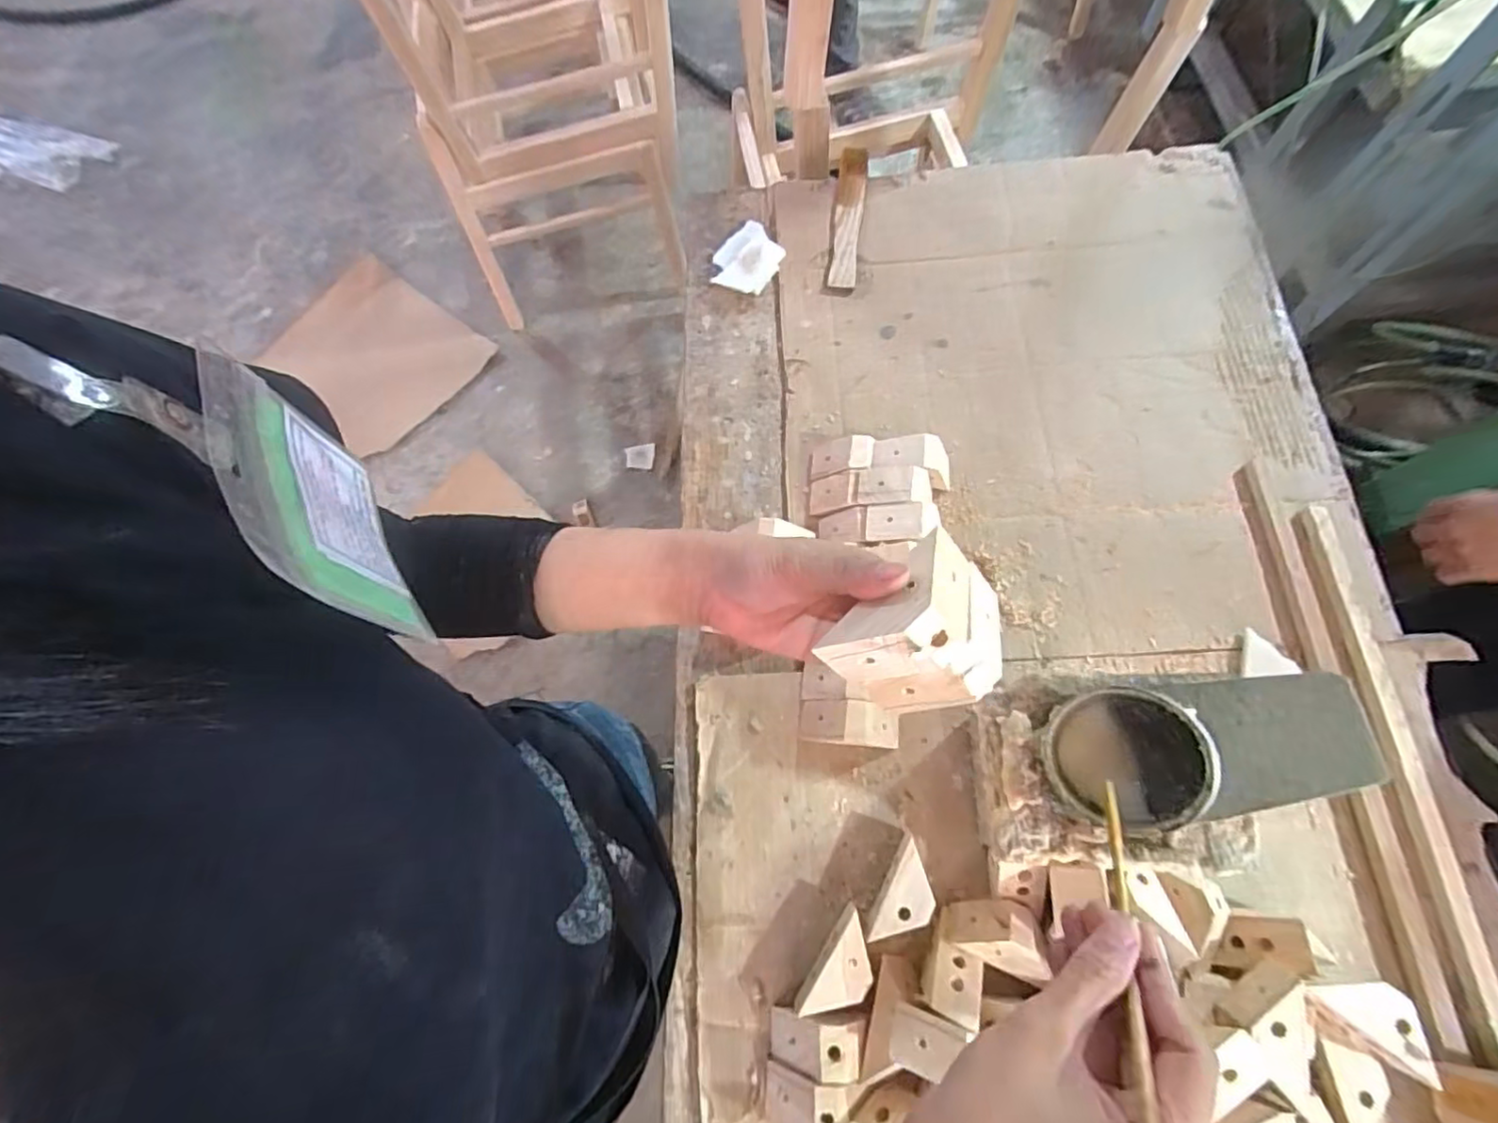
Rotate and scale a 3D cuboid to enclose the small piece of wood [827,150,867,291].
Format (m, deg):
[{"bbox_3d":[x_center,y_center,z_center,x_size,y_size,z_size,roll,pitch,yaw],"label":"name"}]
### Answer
[{"bbox_3d":[0.116,-0.409,0.735,0.034,0.016,0.221,7,71,6],"label":"small piece of wood"}]

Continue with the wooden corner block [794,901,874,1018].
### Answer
[{"bbox_3d":[0.068,0.300,0.461,0.035,0.033,0.081,28,75,12],"label":"wooden corner block"}]

